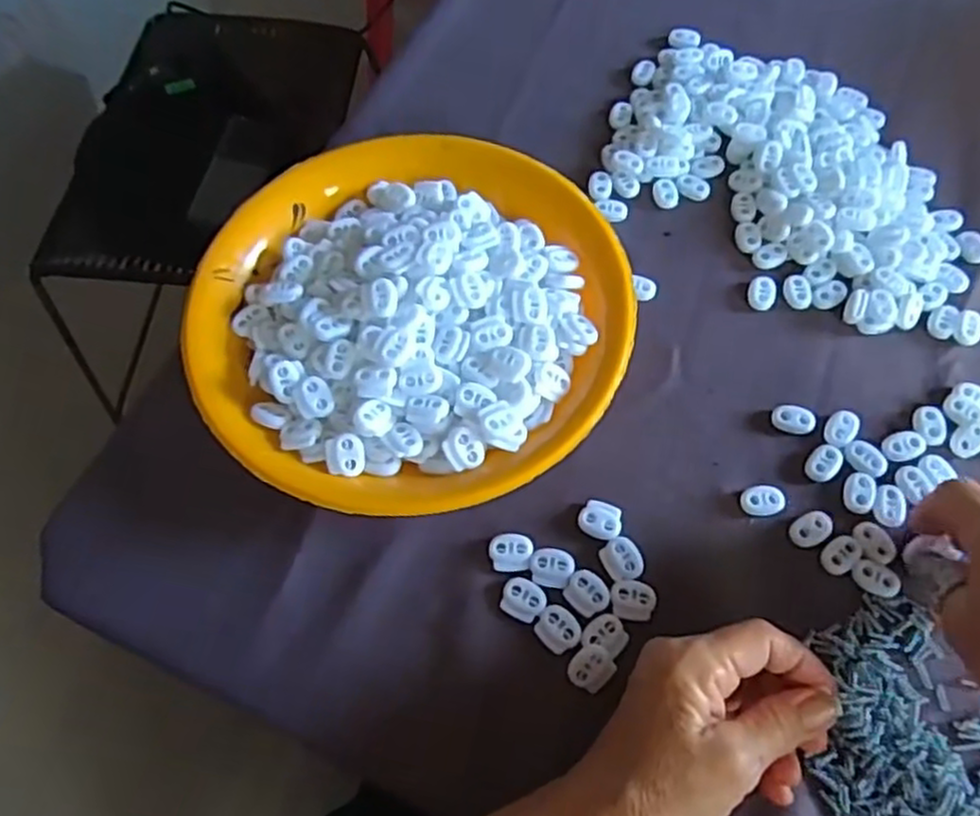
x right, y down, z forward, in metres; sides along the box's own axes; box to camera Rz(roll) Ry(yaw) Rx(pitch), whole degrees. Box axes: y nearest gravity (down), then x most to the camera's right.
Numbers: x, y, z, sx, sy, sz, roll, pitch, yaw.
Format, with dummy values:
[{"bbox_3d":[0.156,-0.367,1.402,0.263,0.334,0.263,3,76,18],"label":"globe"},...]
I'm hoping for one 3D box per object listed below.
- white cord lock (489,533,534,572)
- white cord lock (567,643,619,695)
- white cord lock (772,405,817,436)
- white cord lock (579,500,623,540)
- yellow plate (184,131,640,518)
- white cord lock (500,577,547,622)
[{"bbox_3d":[0.011,0.074,0.374,0.022,0.004,0.019,9,65,6],"label":"white cord lock"},{"bbox_3d":[0.048,0.125,0.350,0.021,0.008,0.019,-38,69,-15],"label":"white cord lock"},{"bbox_3d":[0.167,0.007,0.400,0.023,0.006,0.015,9,65,6],"label":"white cord lock"},{"bbox_3d":[0.058,0.058,0.383,0.022,0.004,0.020,10,65,6],"label":"white cord lock"},{"bbox_3d":[-0.046,-0.057,0.414,0.231,0.051,0.236,-1,65,1],"label":"yellow plate"},{"bbox_3d":[0.017,0.095,0.364,0.021,0.004,0.020,19,67,10],"label":"white cord lock"}]

